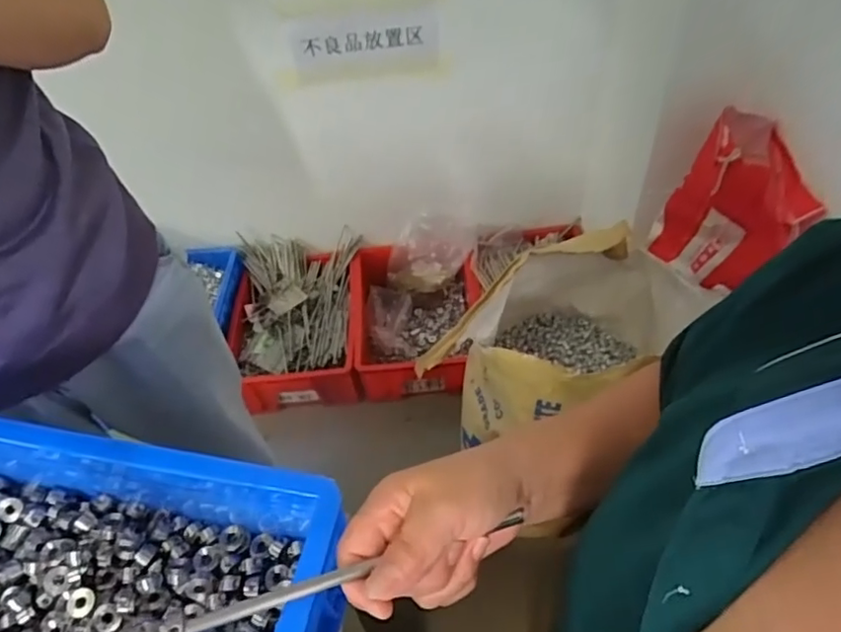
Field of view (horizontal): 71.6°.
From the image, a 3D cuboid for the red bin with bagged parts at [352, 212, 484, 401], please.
[{"bbox_3d":[-0.006,-0.014,1.488,0.333,0.209,0.439,-7,49,1],"label":"red bin with bagged parts"}]

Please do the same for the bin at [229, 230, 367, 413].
[{"bbox_3d":[-0.321,-0.008,1.526,0.340,0.158,0.486,-5,49,2],"label":"bin"}]

